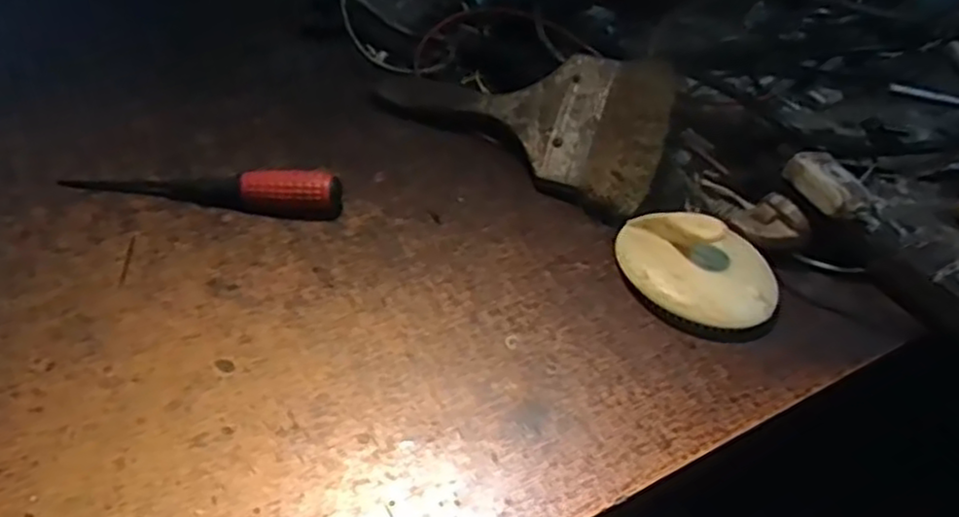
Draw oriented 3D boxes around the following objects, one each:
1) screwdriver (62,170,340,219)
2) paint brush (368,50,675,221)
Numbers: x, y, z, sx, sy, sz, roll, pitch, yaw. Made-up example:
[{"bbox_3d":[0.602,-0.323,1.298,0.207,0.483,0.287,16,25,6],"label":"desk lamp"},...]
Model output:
[{"bbox_3d":[-0.168,-0.042,0.456,0.167,0.022,0.019,3,48,1],"label":"screwdriver"},{"bbox_3d":[0.035,-0.110,0.504,0.197,0.017,0.094,30,85,29],"label":"paint brush"}]

